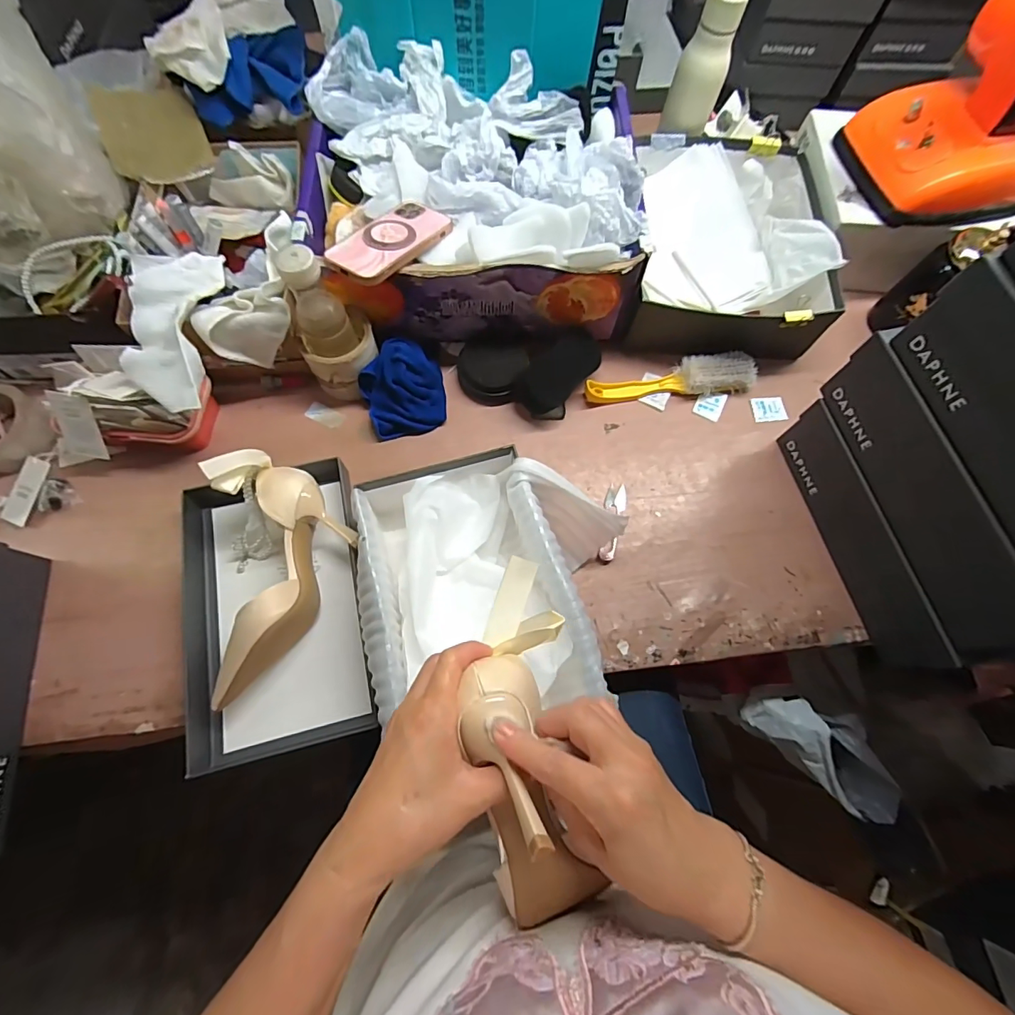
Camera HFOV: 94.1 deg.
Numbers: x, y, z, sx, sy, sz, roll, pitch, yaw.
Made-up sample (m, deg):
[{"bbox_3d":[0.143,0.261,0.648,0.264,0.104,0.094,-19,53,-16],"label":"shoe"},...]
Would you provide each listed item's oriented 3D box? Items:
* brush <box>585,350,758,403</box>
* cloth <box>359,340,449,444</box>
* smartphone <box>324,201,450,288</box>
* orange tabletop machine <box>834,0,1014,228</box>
[{"bbox_3d":[0.217,-0.173,0.637,0.225,0.036,0.051,-5,71,-4],"label":"brush"},{"bbox_3d":[-0.134,-0.152,0.606,0.104,0.060,0.105,-12,72,-6],"label":"cloth"},{"bbox_3d":[-0.133,-0.304,0.536,0.074,0.014,0.147,32,64,11],"label":"smartphone"},{"bbox_3d":[0.558,-0.470,0.542,0.181,0.193,0.192,-12,72,-6],"label":"orange tabletop machine"}]

